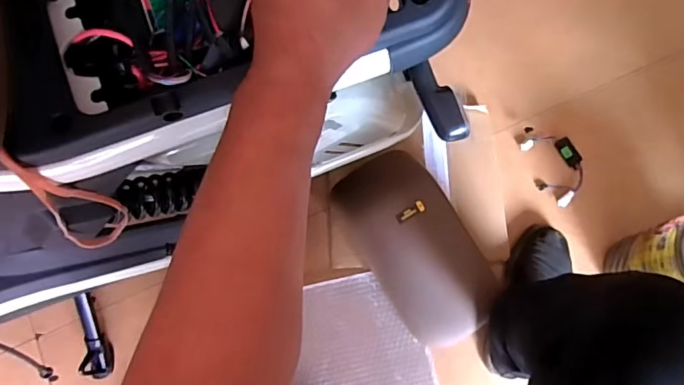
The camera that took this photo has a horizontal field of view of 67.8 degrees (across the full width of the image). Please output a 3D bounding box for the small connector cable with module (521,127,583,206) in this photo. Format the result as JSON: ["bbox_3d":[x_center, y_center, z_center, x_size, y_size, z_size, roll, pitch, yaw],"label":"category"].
[{"bbox_3d":[0.417,-0.058,0.979,0.095,0.045,0.155,-18,76,-7],"label":"small connector cable with module"}]

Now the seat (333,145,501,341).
[{"bbox_3d":[0.137,0.090,0.873,0.187,0.135,0.330,-31,78,-10],"label":"seat"}]

